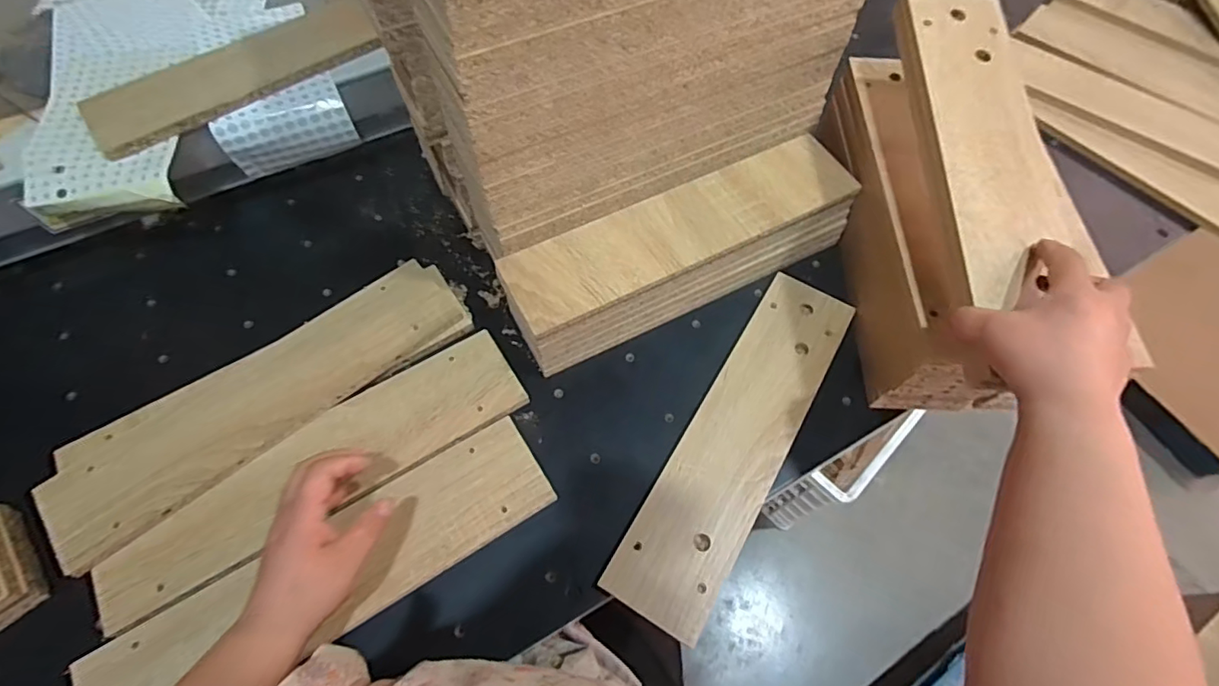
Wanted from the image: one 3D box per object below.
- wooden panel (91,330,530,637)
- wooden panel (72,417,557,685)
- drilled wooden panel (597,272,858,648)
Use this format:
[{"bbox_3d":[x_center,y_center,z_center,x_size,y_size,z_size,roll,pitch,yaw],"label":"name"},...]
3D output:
[{"bbox_3d":[-0.263,0.112,0.505,0.373,0.016,0.092,-29,66,-15],"label":"wooden panel"},{"bbox_3d":[-0.232,0.190,0.459,0.375,0.013,0.097,-26,65,-14],"label":"wooden panel"},{"bbox_3d":[0.124,0.086,0.523,0.095,0.018,0.366,29,65,14],"label":"drilled wooden panel"}]

